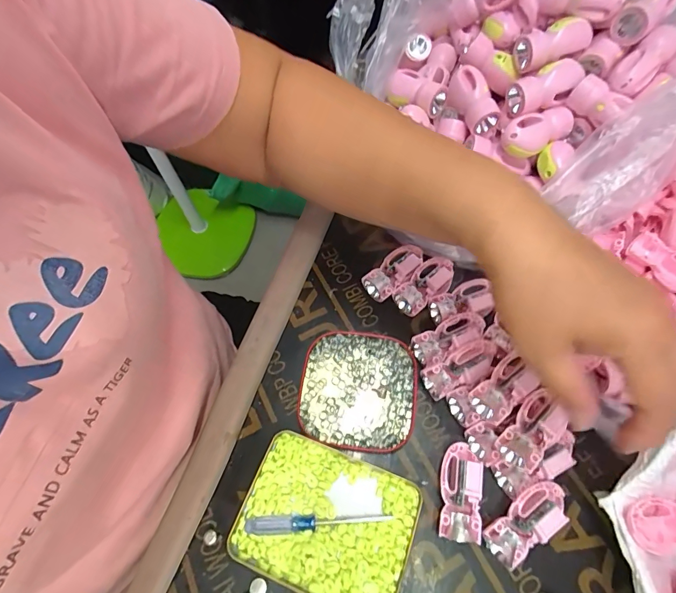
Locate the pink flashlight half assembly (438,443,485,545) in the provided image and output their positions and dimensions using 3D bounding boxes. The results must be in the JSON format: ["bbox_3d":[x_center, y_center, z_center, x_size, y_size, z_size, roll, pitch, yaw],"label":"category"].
[{"bbox_3d":[0.094,0.150,0.300,0.031,0.021,0.066,8,64,7],"label":"pink flashlight half assembly"}]

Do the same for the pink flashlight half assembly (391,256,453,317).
[{"bbox_3d":[0.085,-0.009,0.378,0.063,0.023,0.033,-41,69,-16],"label":"pink flashlight half assembly"}]

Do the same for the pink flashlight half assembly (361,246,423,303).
[{"bbox_3d":[0.056,-0.026,0.382,0.063,0.018,0.030,-40,69,-16],"label":"pink flashlight half assembly"}]

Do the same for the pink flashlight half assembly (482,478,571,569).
[{"bbox_3d":[0.141,0.167,0.290,0.067,0.023,0.032,-33,67,-13],"label":"pink flashlight half assembly"}]

